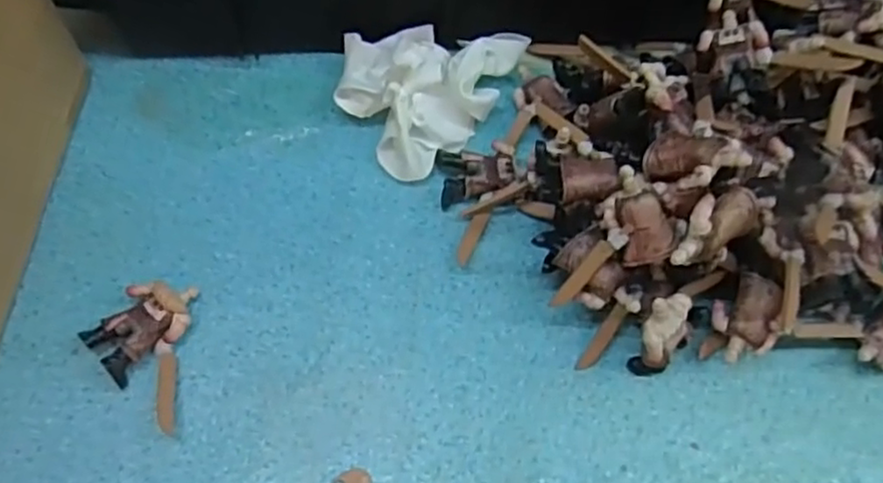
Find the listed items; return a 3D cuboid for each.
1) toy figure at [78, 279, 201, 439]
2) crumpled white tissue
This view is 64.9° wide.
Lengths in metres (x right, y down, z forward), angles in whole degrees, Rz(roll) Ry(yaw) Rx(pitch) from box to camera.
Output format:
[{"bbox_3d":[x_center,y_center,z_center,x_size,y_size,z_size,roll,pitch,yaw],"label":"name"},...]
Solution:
[{"bbox_3d":[-0.162,0.060,0.369,0.049,0.020,0.075,3,63,-3],"label":"toy figure"},{"bbox_3d":[-0.006,-0.088,0.431,0.116,0.036,0.096,2,63,-3],"label":"crumpled white tissue"}]

